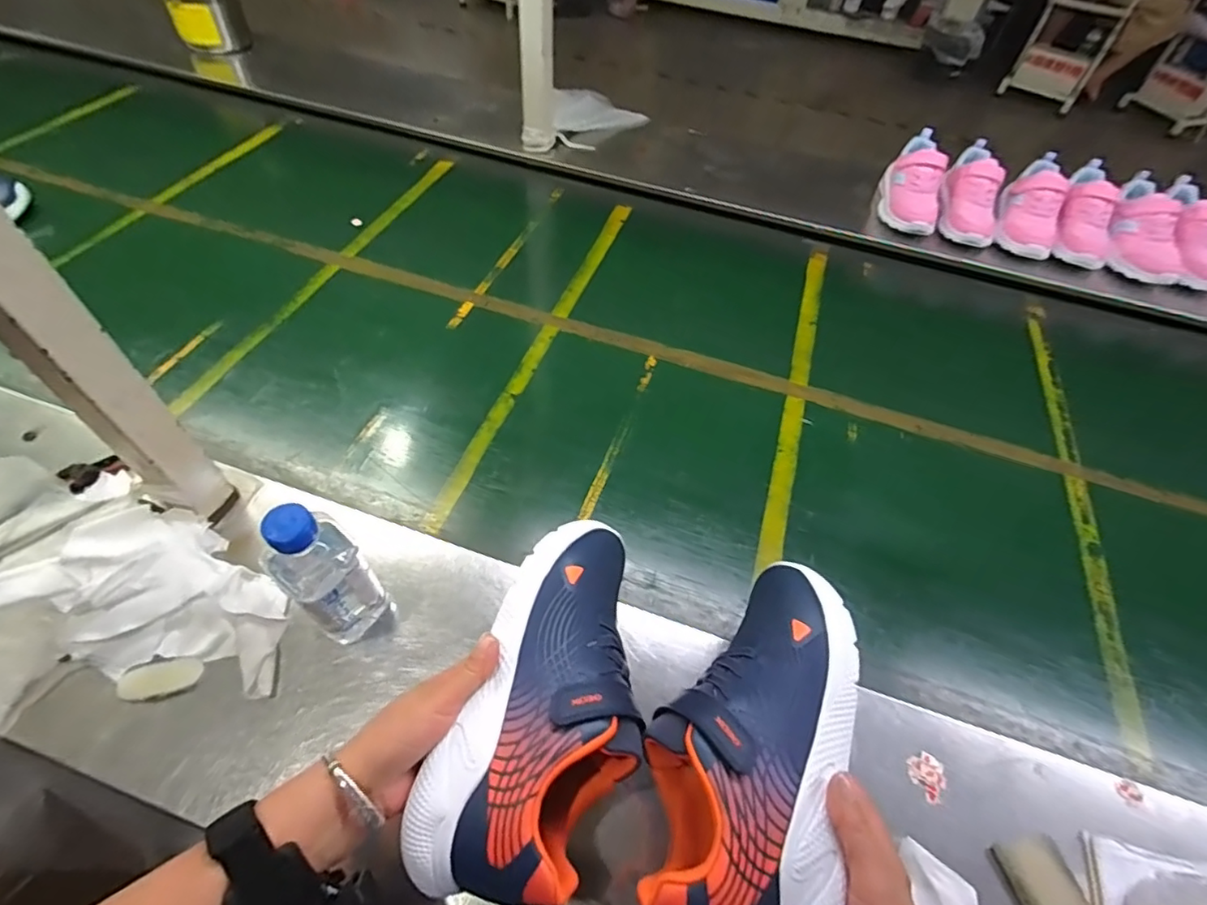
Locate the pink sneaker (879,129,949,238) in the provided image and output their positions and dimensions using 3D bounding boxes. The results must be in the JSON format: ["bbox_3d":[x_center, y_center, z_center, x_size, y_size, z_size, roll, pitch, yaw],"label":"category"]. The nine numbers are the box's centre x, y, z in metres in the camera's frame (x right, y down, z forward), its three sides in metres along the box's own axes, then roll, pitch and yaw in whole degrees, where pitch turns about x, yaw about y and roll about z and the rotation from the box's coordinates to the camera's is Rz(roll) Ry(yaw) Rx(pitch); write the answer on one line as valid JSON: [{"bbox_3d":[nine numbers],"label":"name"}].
[{"bbox_3d":[0.548,-0.474,0.976,0.103,0.098,0.186,21,54,10],"label":"pink sneaker"}]

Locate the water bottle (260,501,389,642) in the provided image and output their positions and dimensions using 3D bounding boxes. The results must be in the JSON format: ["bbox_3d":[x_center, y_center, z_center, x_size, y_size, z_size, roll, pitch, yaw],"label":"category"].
[{"bbox_3d":[-0.224,0.095,0.449,0.060,0.163,0.062,-35,63,-27],"label":"water bottle"}]

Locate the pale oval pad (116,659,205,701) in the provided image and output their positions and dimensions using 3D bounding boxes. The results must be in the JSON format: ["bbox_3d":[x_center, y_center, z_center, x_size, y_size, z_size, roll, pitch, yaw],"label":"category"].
[{"bbox_3d":[-0.369,0.188,0.465,0.061,0.004,0.026,-9,55,-12],"label":"pale oval pad"}]

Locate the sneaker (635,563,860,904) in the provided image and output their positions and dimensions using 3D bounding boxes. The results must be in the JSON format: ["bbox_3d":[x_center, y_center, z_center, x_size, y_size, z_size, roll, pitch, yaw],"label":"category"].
[{"bbox_3d":[0.101,0.188,0.380,0.116,0.077,0.252,20,54,10],"label":"sneaker"}]

